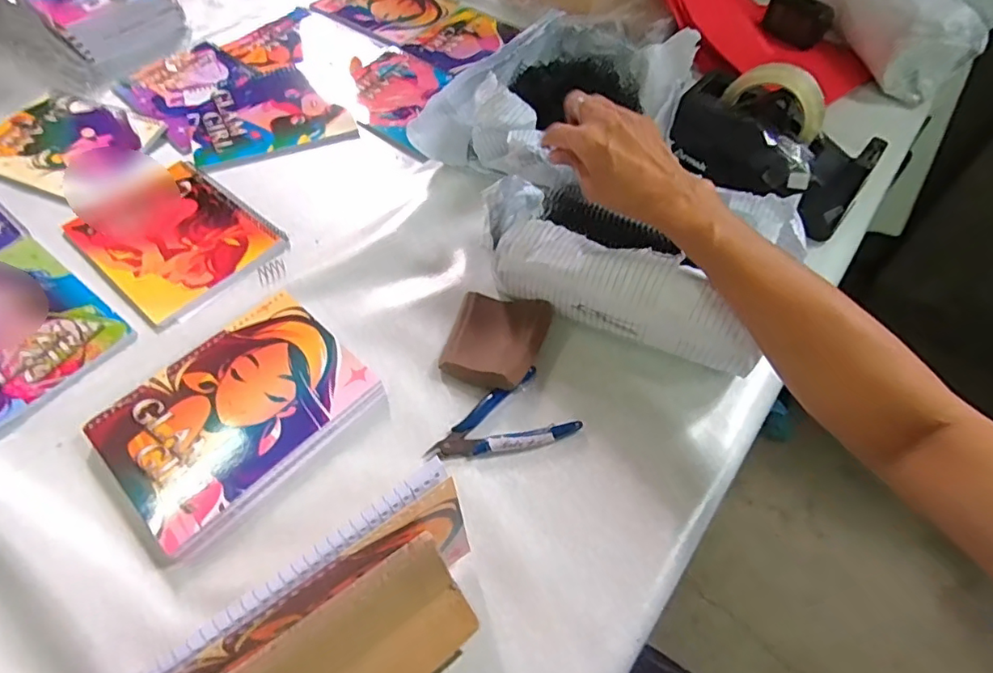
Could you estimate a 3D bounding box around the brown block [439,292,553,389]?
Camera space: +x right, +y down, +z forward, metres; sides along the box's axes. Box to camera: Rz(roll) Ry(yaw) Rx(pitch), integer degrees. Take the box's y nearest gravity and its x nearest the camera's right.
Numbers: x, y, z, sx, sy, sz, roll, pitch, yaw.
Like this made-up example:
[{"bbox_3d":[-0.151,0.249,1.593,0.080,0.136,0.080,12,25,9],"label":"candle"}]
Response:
[{"bbox_3d":[-0.003,0.001,0.493,0.083,0.022,0.097,17,58,12],"label":"brown block"}]

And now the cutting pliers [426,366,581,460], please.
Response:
[{"bbox_3d":[0.001,0.077,0.447,0.120,0.013,0.065,-27,60,-16],"label":"cutting pliers"}]

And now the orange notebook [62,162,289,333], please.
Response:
[{"bbox_3d":[-0.344,-0.109,0.577,0.198,0.007,0.155,36,64,22],"label":"orange notebook"}]

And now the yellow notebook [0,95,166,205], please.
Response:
[{"bbox_3d":[-0.523,-0.236,0.657,0.204,0.007,0.145,18,58,13],"label":"yellow notebook"}]

